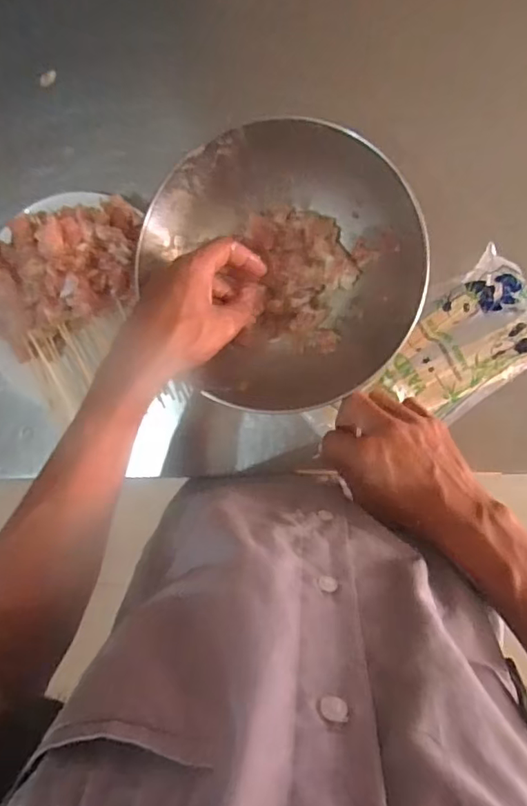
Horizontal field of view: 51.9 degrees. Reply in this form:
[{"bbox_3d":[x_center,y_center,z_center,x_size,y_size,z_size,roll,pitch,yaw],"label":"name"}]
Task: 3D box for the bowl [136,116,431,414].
[{"bbox_3d":[0.021,-0.120,0.491,0.226,0.070,0.241,1,94,7],"label":"bowl"}]

